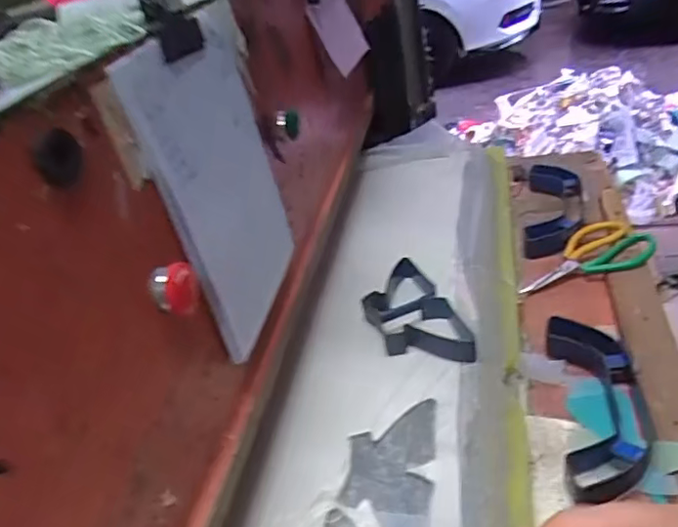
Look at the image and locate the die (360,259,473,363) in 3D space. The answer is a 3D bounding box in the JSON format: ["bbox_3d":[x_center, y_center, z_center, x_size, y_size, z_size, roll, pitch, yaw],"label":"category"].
[{"bbox_3d":[0.089,0.064,0.732,0.102,0.038,0.197,-17,35,-9],"label":"die"}]

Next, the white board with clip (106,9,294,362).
[{"bbox_3d":[-0.098,-0.078,0.522,0.011,0.256,0.194,-6,33,17],"label":"white board with clip"}]

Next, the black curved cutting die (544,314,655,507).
[{"bbox_3d":[0.269,0.144,0.591,0.085,0.031,0.229,-1,35,14],"label":"black curved cutting die"}]

